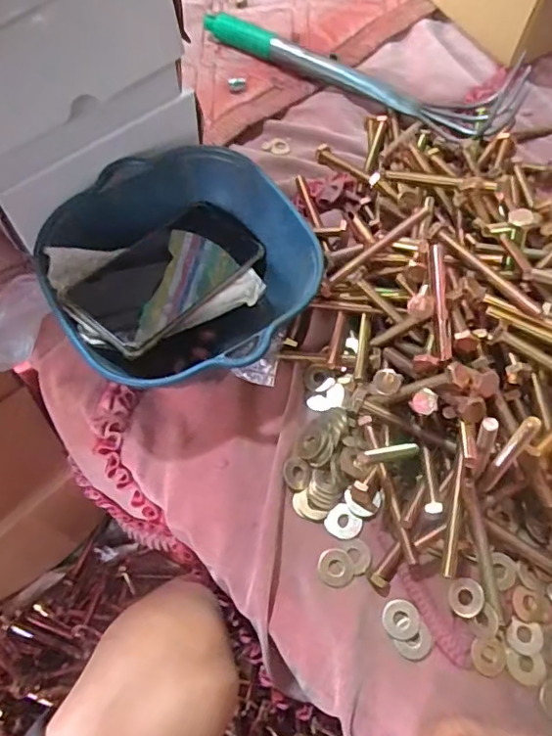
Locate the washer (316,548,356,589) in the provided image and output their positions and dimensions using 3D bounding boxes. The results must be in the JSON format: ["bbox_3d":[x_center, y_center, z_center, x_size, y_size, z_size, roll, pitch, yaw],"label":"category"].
[{"bbox_3d":[0.043,0.141,0.397,0.026,0.004,0.026,18,65,6],"label":"washer"}]

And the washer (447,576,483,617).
[{"bbox_3d":[0.131,0.157,0.385,0.023,0.005,0.025,-16,61,31],"label":"washer"}]

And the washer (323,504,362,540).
[{"bbox_3d":[0.050,0.115,0.414,0.024,0.004,0.025,1,65,-2],"label":"washer"}]

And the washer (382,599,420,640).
[{"bbox_3d":[0.086,0.172,0.384,0.024,0.004,0.025,19,66,6],"label":"washer"}]

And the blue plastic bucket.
[{"bbox_3d":[-0.073,-0.069,0.446,0.187,0.079,0.189,1,65,-2],"label":"blue plastic bucket"}]

